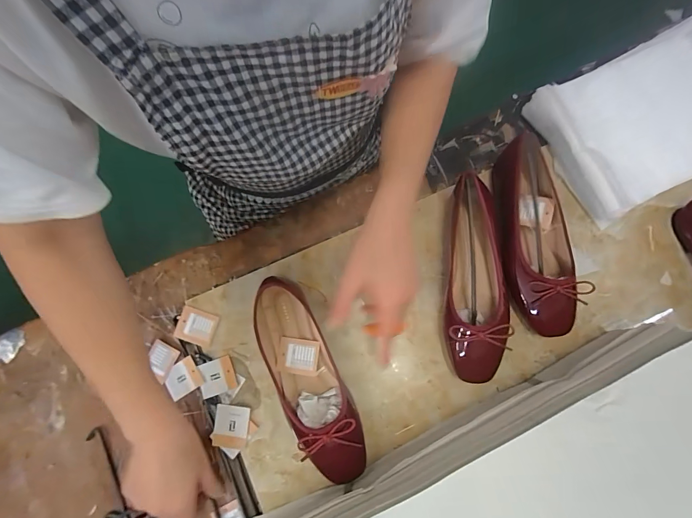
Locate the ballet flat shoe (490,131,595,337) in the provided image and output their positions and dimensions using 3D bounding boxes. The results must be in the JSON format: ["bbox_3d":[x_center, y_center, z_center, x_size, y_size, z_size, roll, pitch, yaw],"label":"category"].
[{"bbox_3d":[0.248,-0.031,0.427,0.076,0.064,0.261,-8,82,-2],"label":"ballet flat shoe"}]

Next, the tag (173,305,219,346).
[{"bbox_3d":[-0.201,0.090,0.428,0.050,0.004,0.042,17,84,-1],"label":"tag"}]

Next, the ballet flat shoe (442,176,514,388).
[{"bbox_3d":[0.169,0.027,0.409,0.075,0.078,0.245,5,81,0],"label":"ballet flat shoe"}]

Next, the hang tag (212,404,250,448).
[{"bbox_3d":[-0.147,0.214,0.408,0.044,0.004,0.049,5,81,1],"label":"hang tag"}]

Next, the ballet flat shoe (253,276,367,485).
[{"bbox_3d":[-0.051,0.145,0.397,0.079,0.050,0.254,-24,83,-4],"label":"ballet flat shoe"}]

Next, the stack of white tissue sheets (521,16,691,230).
[{"bbox_3d":[0.440,-0.209,0.458,0.318,0.069,0.208,-27,83,-5],"label":"stack of white tissue sheets"}]

